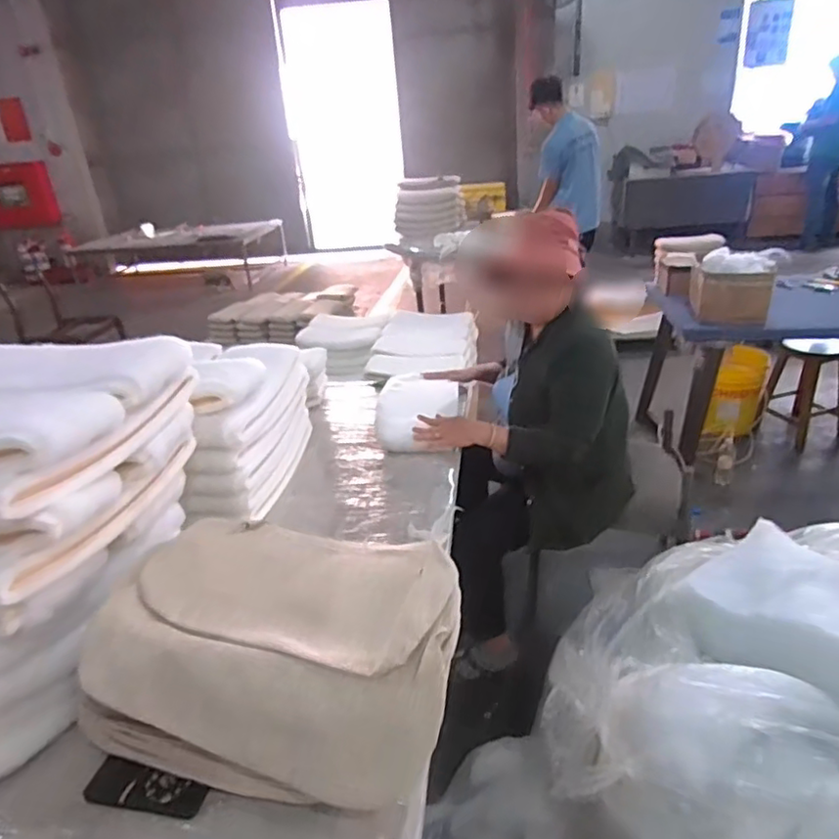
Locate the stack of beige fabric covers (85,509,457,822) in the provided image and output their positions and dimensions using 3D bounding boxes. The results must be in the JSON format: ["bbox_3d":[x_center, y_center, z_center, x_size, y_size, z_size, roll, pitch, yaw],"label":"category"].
[{"bbox_3d":[-0.208,0.317,0.906,0.534,0.201,0.357,3,28,16],"label":"stack of beige fabric covers"}]

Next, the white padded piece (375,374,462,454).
[{"bbox_3d":[-0.001,-0.034,1.768,0.226,0.053,0.437,-4,27,3],"label":"white padded piece"}]

